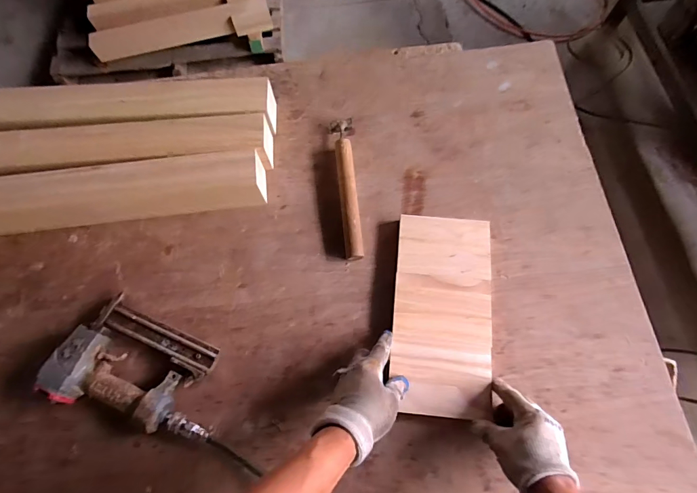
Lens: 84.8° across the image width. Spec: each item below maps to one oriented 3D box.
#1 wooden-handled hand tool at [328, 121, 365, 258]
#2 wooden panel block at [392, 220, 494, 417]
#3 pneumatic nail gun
[{"bbox_3d":[-0.005,-0.108,0.688,0.045,0.033,0.277,-4,70,1],"label":"wooden-handled hand tool"},{"bbox_3d":[0.151,0.100,0.607,0.152,0.013,0.308,3,71,3],"label":"wooden panel block"},{"bbox_3d":[-0.308,0.193,0.572,0.240,0.058,0.161,26,74,11],"label":"pneumatic nail gun"}]

